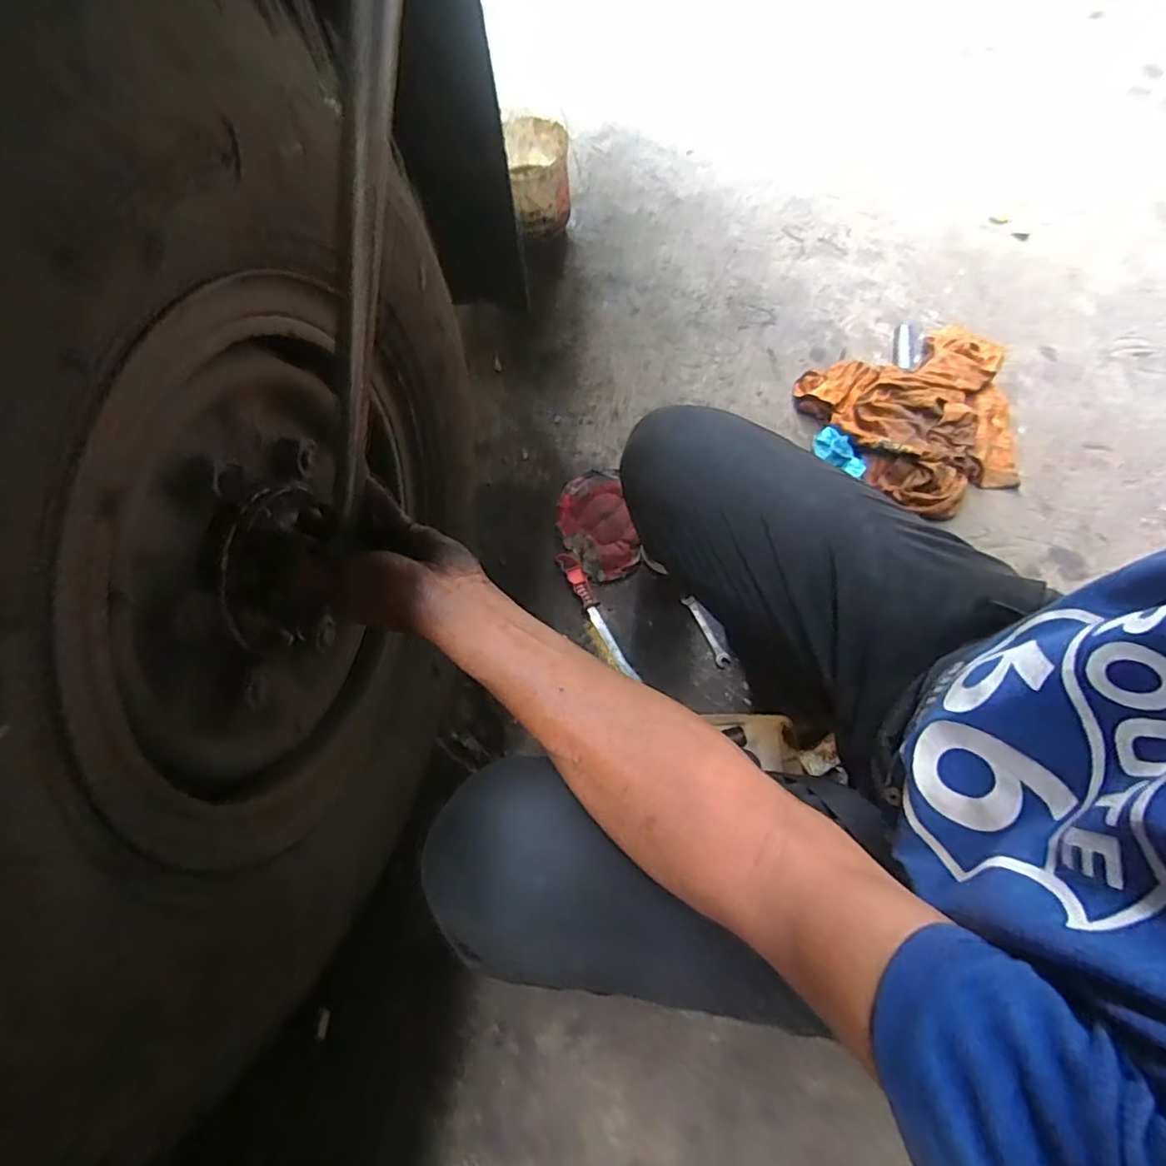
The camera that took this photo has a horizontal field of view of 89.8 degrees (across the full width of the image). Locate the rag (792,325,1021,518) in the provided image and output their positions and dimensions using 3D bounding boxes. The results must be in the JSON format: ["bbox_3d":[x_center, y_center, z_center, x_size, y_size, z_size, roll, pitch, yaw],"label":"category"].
[{"bbox_3d":[0.578,-0.291,0.951,0.357,0.060,0.321,-26,70,-7],"label":"rag"}]

